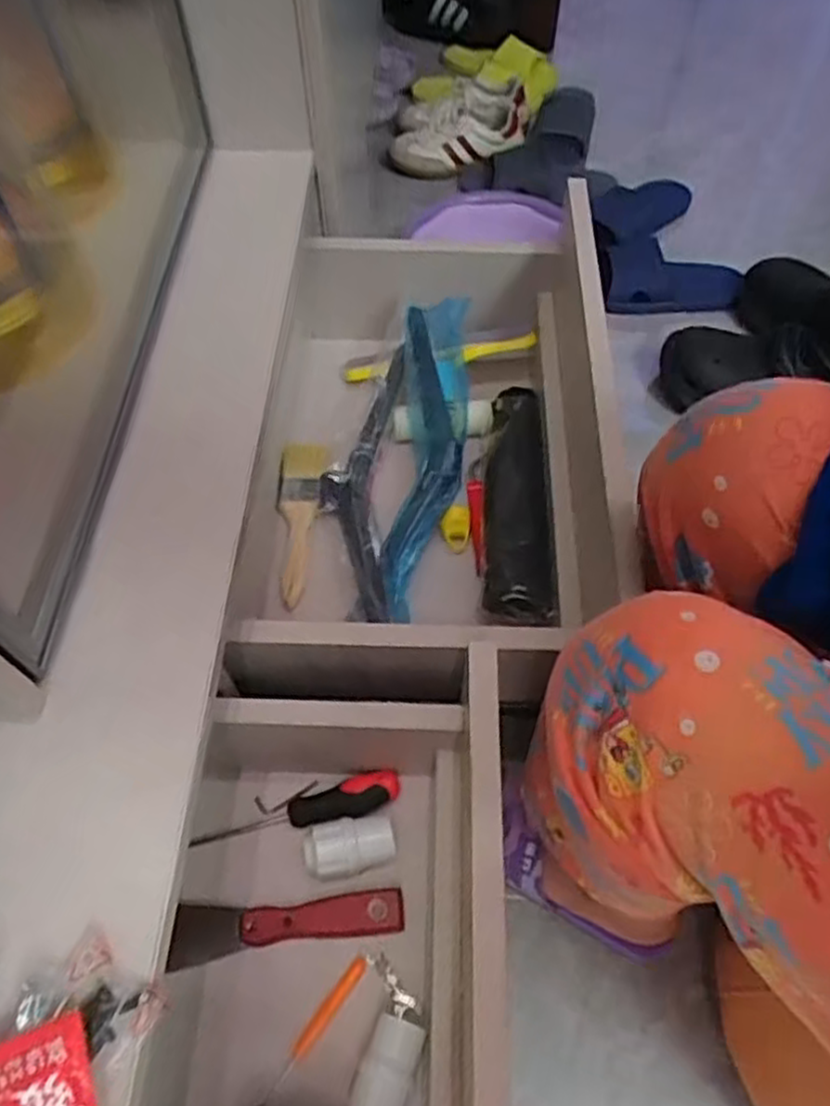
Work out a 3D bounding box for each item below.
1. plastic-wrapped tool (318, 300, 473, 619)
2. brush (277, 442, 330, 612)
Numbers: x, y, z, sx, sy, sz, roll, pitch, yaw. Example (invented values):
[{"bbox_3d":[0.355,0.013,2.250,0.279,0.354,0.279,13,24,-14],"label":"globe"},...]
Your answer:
[{"bbox_3d":[-0.013,-0.098,0.710,0.121,0.068,0.335,17,60,9],"label":"plastic-wrapped tool"},{"bbox_3d":[-0.117,-0.030,0.717,0.044,0.023,0.171,4,59,2],"label":"brush"}]

